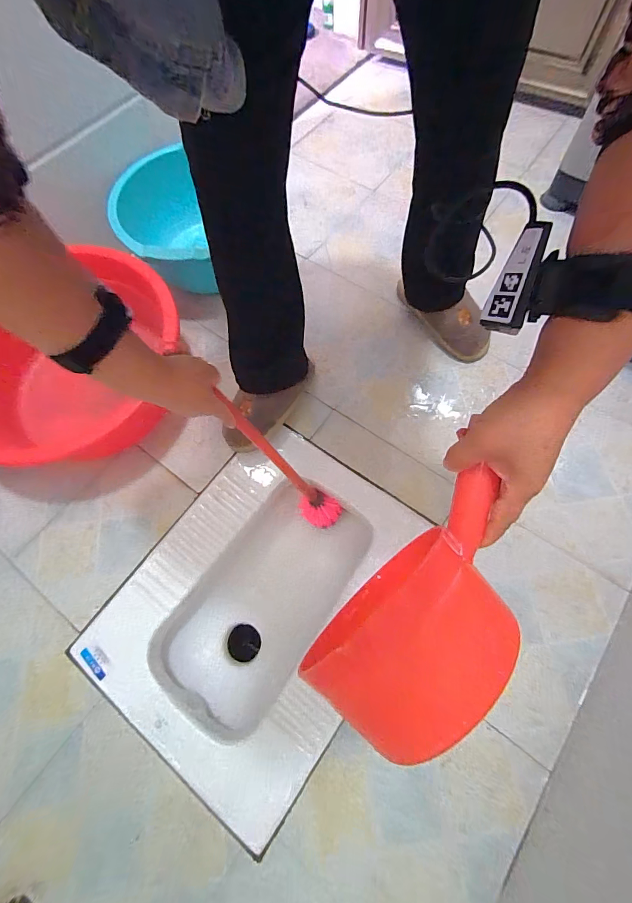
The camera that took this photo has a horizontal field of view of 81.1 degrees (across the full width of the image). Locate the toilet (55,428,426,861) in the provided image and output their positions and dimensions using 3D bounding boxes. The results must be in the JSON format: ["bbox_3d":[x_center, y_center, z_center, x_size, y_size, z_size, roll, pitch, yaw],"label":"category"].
[{"bbox_3d":[-0.092,0.272,0.720,0.416,0.184,0.538,33,74,14],"label":"toilet"}]

